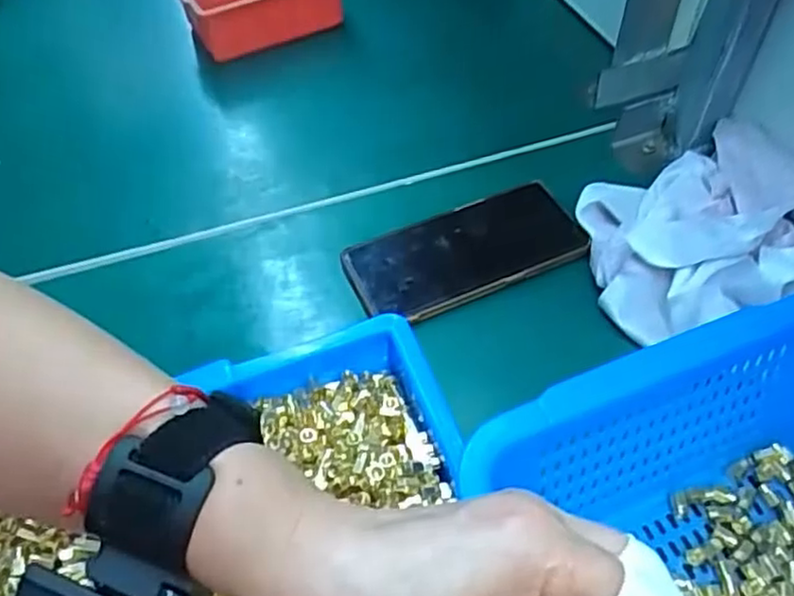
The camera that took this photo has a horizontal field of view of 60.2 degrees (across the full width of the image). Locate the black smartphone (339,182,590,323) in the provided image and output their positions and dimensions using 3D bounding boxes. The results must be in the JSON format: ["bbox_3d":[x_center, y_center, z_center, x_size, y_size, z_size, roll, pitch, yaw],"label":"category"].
[{"bbox_3d":[0.046,-0.031,0.474,0.158,0.017,0.075,-22,53,-13],"label":"black smartphone"}]

